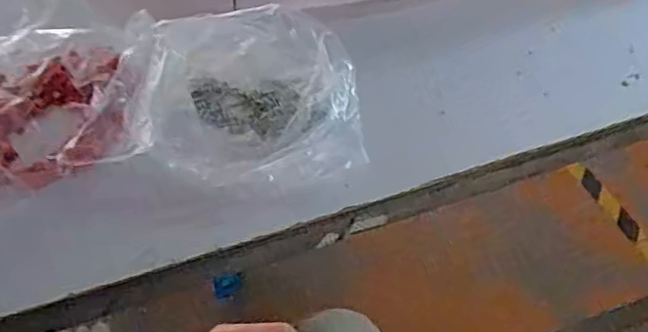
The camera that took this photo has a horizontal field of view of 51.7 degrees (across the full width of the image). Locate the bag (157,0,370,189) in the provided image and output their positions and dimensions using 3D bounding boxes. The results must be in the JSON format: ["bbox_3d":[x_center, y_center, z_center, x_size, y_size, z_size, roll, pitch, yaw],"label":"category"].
[{"bbox_3d":[-0.079,-0.069,0.733,0.226,0.069,0.240,-4,48,-3],"label":"bag"}]

